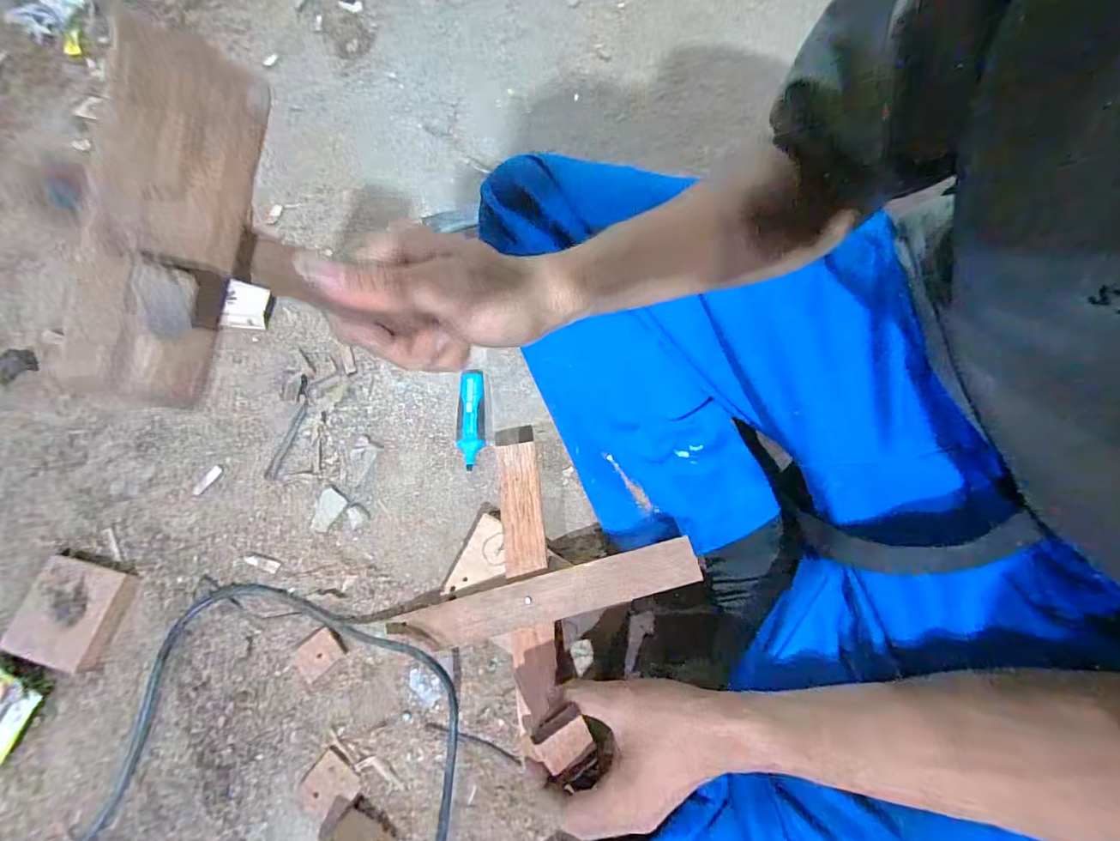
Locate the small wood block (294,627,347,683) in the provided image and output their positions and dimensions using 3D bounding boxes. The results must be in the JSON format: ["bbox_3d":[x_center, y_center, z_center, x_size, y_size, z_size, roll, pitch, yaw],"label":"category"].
[{"bbox_3d":[-0.204,0.197,0.414,0.038,0.004,0.029,-39,74,-13],"label":"small wood block"}]

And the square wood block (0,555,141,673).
[{"bbox_3d":[-0.414,0.163,0.417,0.071,0.019,0.079,14,70,6],"label":"square wood block"}]

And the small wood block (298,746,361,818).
[{"bbox_3d":[-0.182,0.287,0.386,0.041,0.005,0.042,33,73,12],"label":"small wood block"}]

